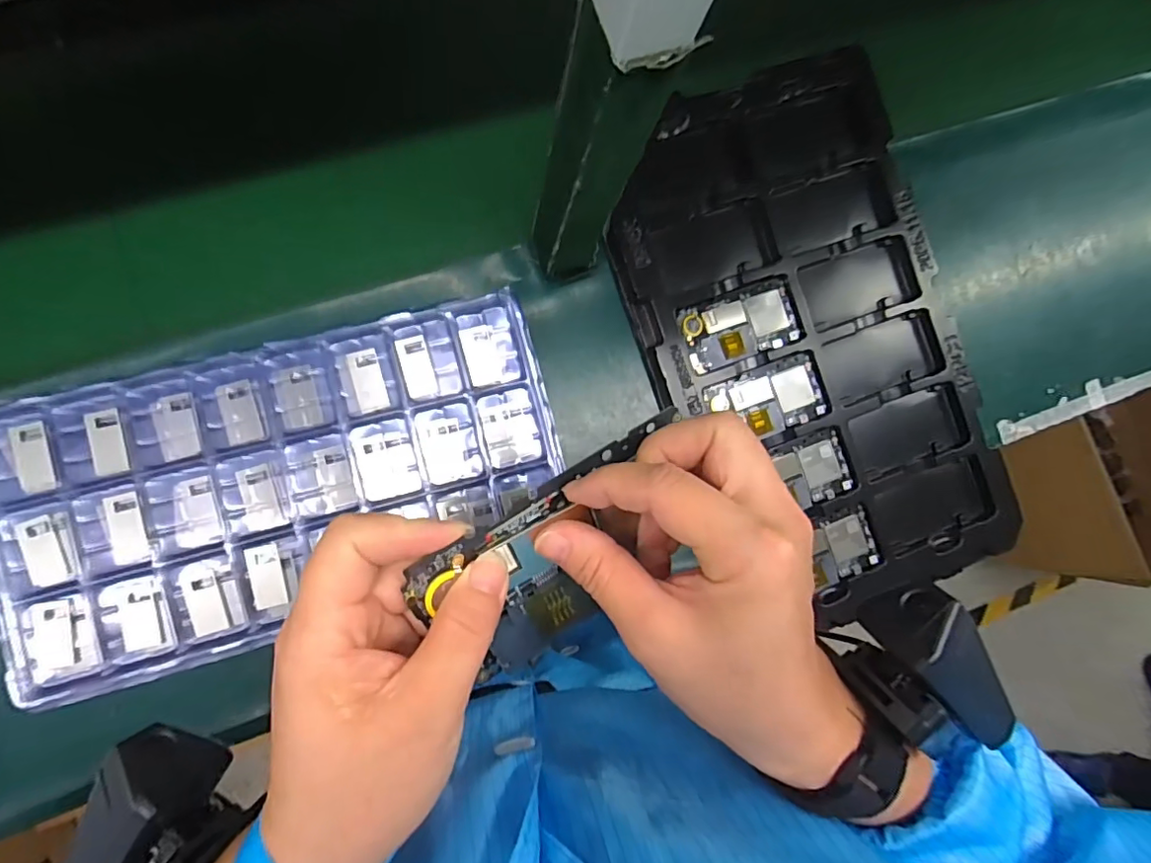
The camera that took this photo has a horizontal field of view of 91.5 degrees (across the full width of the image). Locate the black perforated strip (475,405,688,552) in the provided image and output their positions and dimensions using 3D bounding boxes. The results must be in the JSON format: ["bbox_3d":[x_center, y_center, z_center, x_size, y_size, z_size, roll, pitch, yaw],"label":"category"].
[{"bbox_3d":[0.004,0.017,0.216,0.093,0.006,0.011,-34,91,-15],"label":"black perforated strip"}]

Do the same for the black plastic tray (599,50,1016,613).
[{"bbox_3d":[0.246,-0.089,0.579,0.335,0.056,0.551,-20,89,-10],"label":"black plastic tray"}]

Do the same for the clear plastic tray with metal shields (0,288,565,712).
[{"bbox_3d":[-0.203,0.036,0.406,0.382,0.019,0.196,-17,88,-10],"label":"clear plastic tray with metal shields"}]

